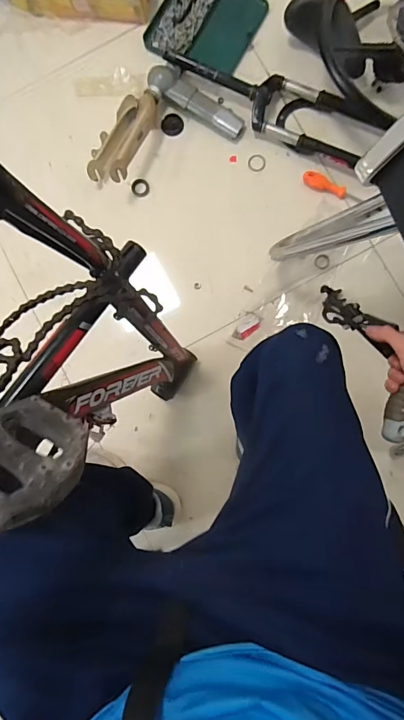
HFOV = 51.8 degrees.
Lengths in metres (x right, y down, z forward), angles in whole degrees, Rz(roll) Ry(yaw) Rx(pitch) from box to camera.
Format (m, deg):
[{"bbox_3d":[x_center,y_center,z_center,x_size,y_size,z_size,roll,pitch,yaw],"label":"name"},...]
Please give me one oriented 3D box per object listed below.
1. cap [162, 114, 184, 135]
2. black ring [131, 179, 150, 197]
[{"bbox_3d":[-0.075,-0.597,1.057,0.055,0.013,0.050,0,86,3],"label":"cap"},{"bbox_3d":[-0.154,-0.432,1.044,0.043,0.010,0.049,-3,86,3],"label":"black ring"}]

